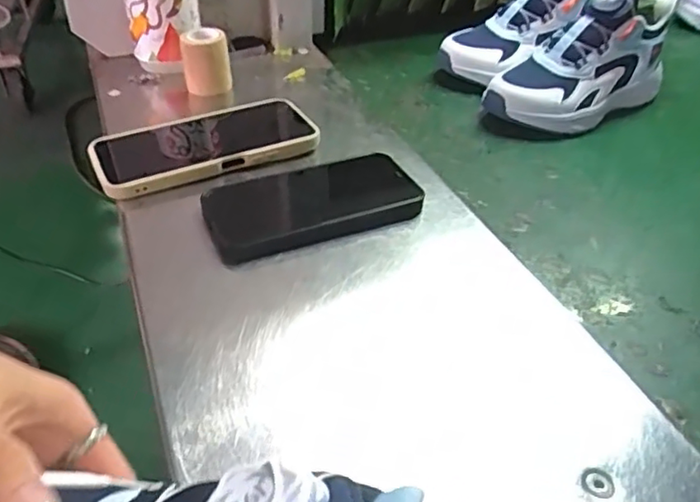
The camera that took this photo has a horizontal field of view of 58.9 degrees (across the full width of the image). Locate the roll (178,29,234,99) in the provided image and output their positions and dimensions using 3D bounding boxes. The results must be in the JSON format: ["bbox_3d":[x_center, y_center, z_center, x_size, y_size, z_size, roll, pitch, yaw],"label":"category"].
[{"bbox_3d":[-0.136,-0.177,0.587,0.043,0.058,0.034,-10,40,-13],"label":"roll"}]

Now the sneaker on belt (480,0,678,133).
[{"bbox_3d":[0.243,-0.207,0.636,0.226,0.114,0.087,-23,44,-27],"label":"sneaker on belt"}]

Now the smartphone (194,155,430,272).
[{"bbox_3d":[-0.027,-0.037,0.442,0.148,0.018,0.084,-14,43,-14],"label":"smartphone"}]

